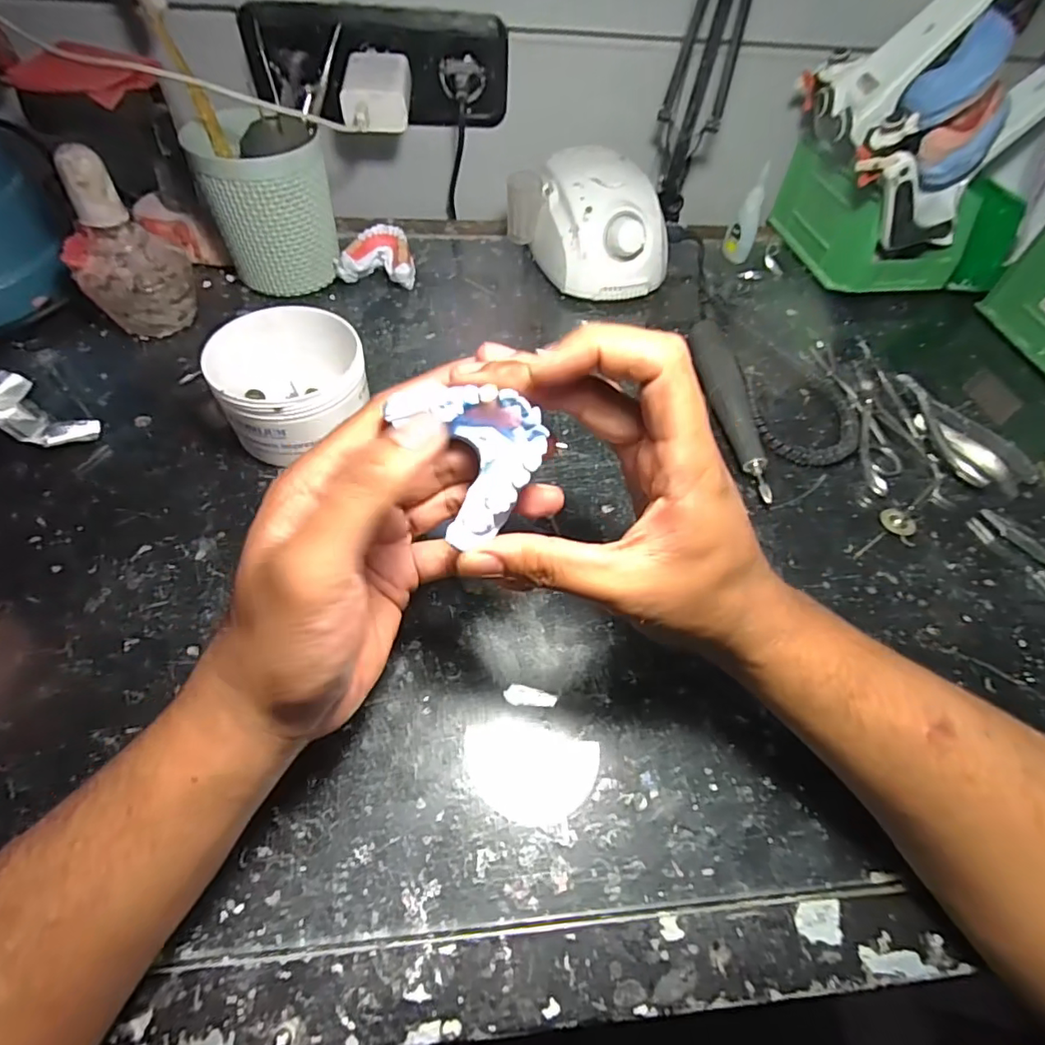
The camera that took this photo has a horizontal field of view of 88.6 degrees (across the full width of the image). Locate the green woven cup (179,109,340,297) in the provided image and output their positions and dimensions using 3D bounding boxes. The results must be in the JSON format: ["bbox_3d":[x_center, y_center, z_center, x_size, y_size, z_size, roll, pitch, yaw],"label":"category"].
[{"bbox_3d":[-0.203,-0.255,0.436,0.092,0.121,0.084,-16,57,-15],"label":"green woven cup"}]

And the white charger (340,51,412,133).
[{"bbox_3d":[-0.123,-0.368,0.456,0.054,0.032,0.083,-3,55,-7],"label":"white charger"}]

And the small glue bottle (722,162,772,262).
[{"bbox_3d":[0.220,-0.297,0.523,0.026,0.079,0.023,21,56,11],"label":"small glue bottle"}]

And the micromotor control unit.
[{"bbox_3d":[0.068,-0.272,0.493,0.100,0.082,0.137,-12,56,-12],"label":"micromotor control unit"}]

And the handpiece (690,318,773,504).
[{"bbox_3d":[0.155,-0.089,0.400,0.026,0.031,0.172,-3,55,-7],"label":"handpiece"}]

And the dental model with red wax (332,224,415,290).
[{"bbox_3d":[-0.128,-0.235,0.481,0.064,0.035,0.055,3,54,-2],"label":"dental model with red wax"}]

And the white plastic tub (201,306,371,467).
[{"bbox_3d":[-0.154,-0.086,0.355,0.085,0.063,0.081,2,54,-3],"label":"white plastic tub"}]

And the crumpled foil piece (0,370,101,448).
[{"bbox_3d":[-0.316,-0.069,0.349,0.069,0.028,0.032,22,56,11],"label":"crumpled foil piece"}]

